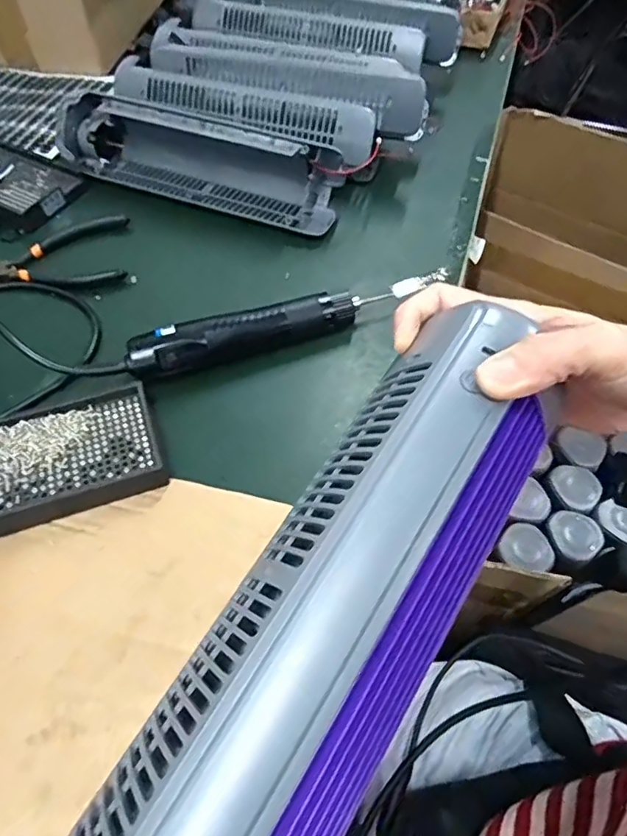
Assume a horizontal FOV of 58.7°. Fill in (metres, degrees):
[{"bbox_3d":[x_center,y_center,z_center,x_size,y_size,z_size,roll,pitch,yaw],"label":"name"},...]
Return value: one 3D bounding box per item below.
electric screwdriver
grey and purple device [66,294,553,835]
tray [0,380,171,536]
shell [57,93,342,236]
[{"bbox_3d":[-0.021,-0.084,0.486,0.278,0.037,0.043,-21,58,-13],"label":"electric screwdriver"},{"bbox_3d":[0.007,0.074,0.211,0.078,0.043,0.290,28,70,18],"label":"grey and purple device"},{"bbox_3d":[-0.185,0.029,0.419,0.134,0.021,0.090,-18,58,-12],"label":"tray"},{"bbox_3d":[-0.127,-0.275,0.593,0.308,0.066,0.077,18,58,12],"label":"shell"}]

